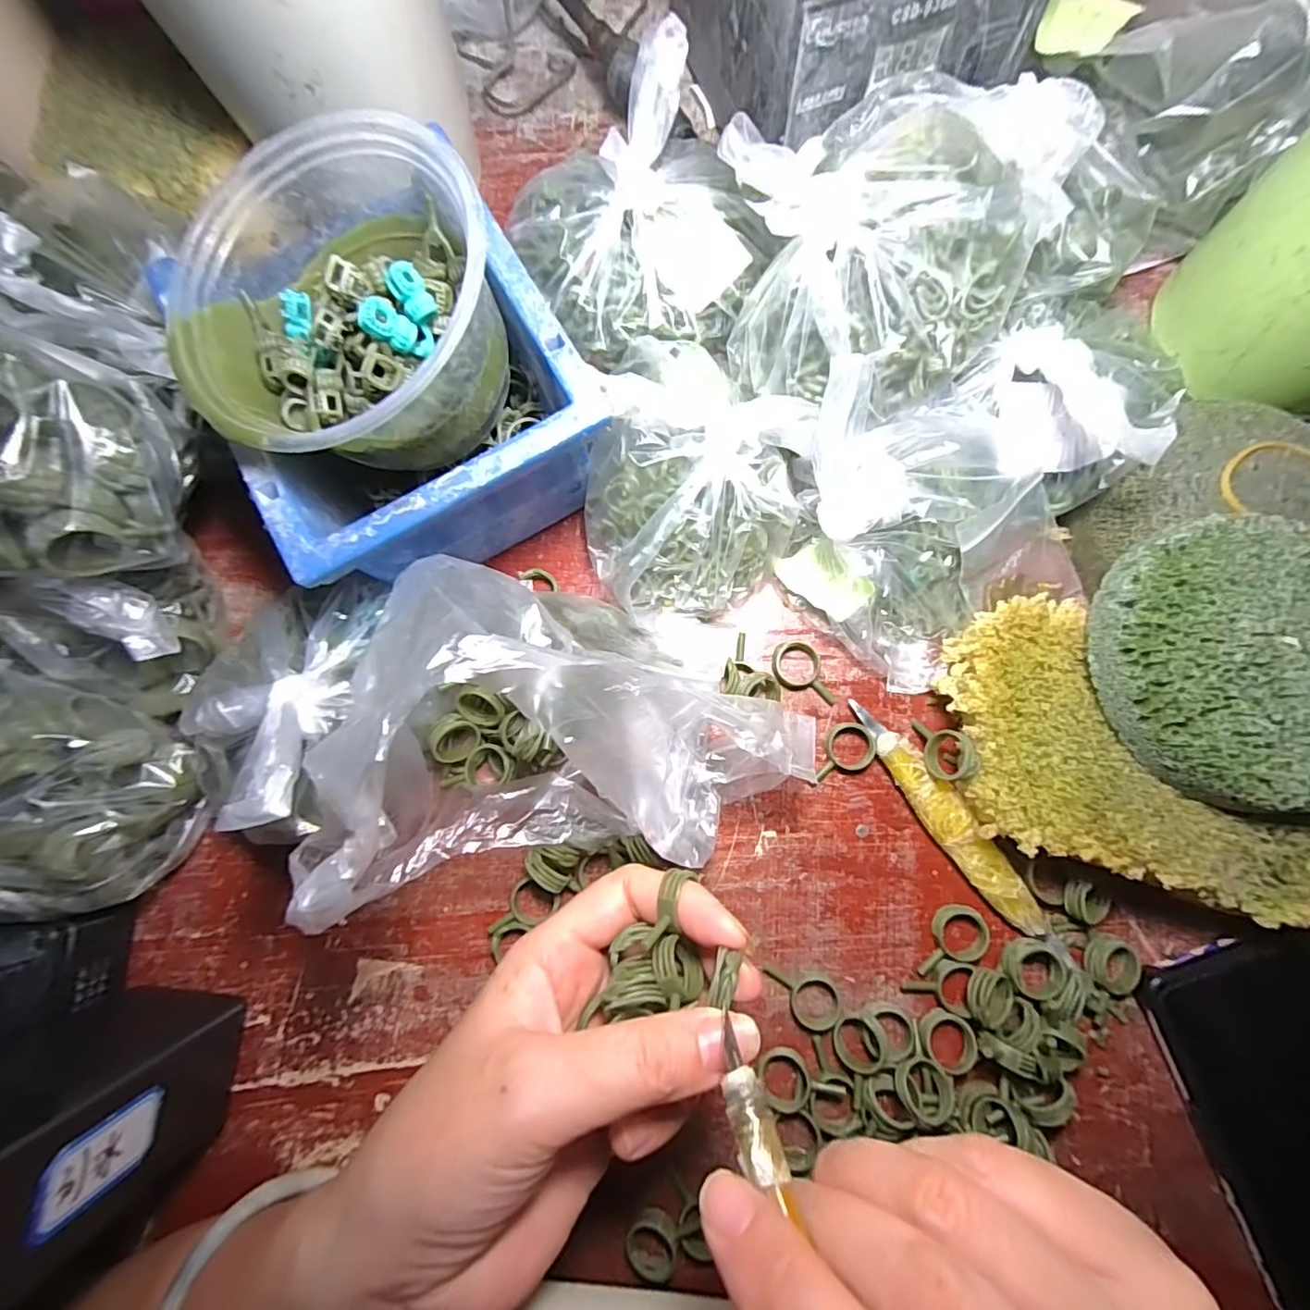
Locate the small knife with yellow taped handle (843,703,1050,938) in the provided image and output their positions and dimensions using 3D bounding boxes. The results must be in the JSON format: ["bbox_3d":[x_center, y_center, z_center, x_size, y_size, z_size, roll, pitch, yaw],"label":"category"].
[{"bbox_3d":[0.124,0.069,0.237,0.018,0.011,0.115,-38,82,-4],"label":"small knife with yellow taped handle"}]

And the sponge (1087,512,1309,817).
[{"bbox_3d":[0.211,0.001,0.195,0.094,0.019,0.100,0,81,2],"label":"sponge"}]

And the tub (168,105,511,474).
[{"bbox_3d":[-0.108,-0.120,0.198,0.106,0.059,0.110,0,81,2],"label":"tub"}]

